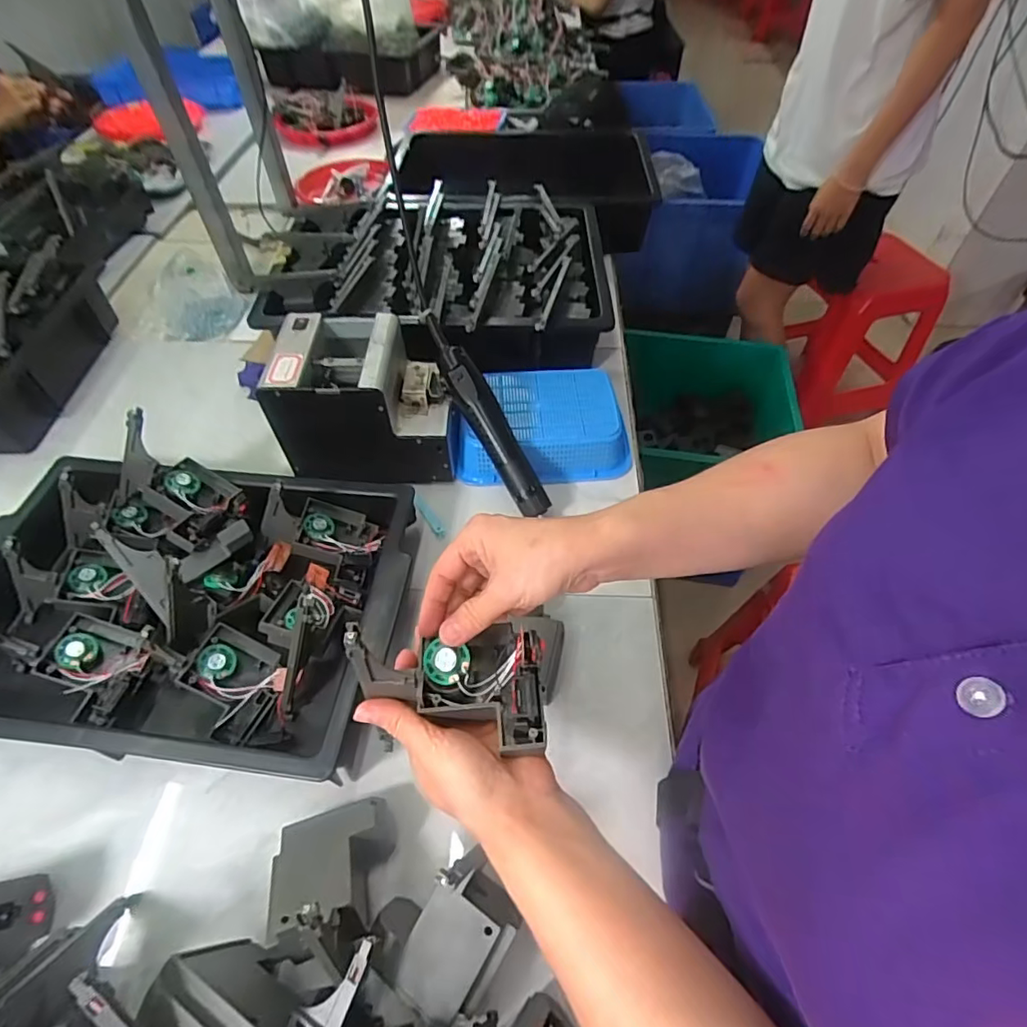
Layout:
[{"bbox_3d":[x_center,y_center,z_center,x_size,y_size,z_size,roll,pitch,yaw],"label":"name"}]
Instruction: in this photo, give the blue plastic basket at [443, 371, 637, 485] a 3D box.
[{"bbox_3d":[0.030,-0.105,0.650,0.204,0.057,0.138,-4,55,-4],"label":"blue plastic basket"}]

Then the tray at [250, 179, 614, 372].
[{"bbox_3d":[-0.101,-0.351,0.762,0.444,0.086,0.337,5,55,2],"label":"tray"}]

